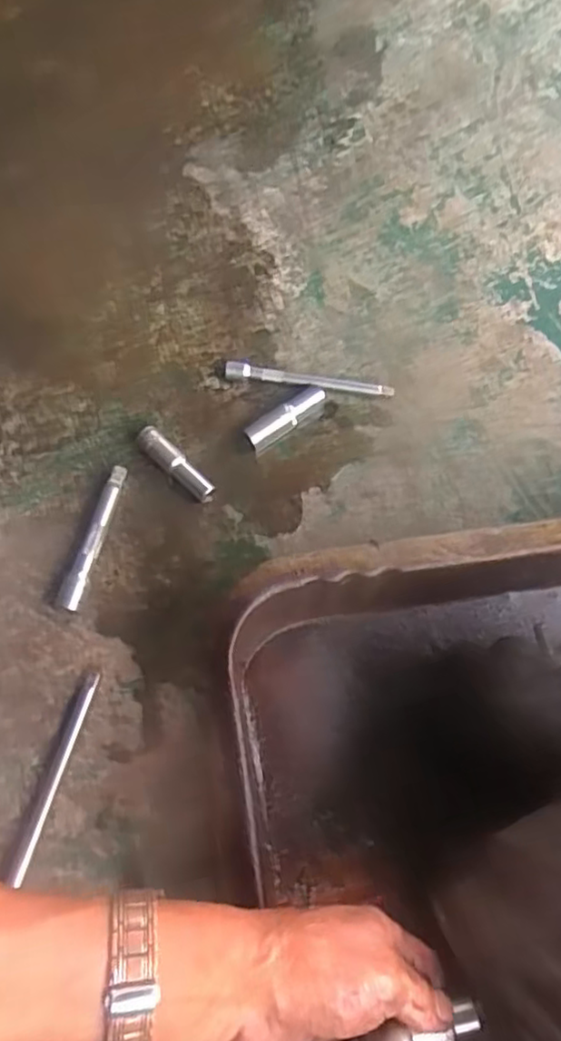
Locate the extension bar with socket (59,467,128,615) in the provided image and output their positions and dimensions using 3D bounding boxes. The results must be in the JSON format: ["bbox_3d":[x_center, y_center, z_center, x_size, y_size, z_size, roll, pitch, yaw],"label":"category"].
[{"bbox_3d":[-0.152,0.014,0.533,0.019,0.020,0.124,16,72,5],"label":"extension bar with socket"}]

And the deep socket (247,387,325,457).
[{"bbox_3d":[0.006,-0.090,0.574,0.080,0.020,0.021,-34,74,-11],"label":"deep socket"}]

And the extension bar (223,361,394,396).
[{"bbox_3d":[0.025,-0.126,0.587,0.152,0.015,0.015,7,71,3],"label":"extension bar"}]

